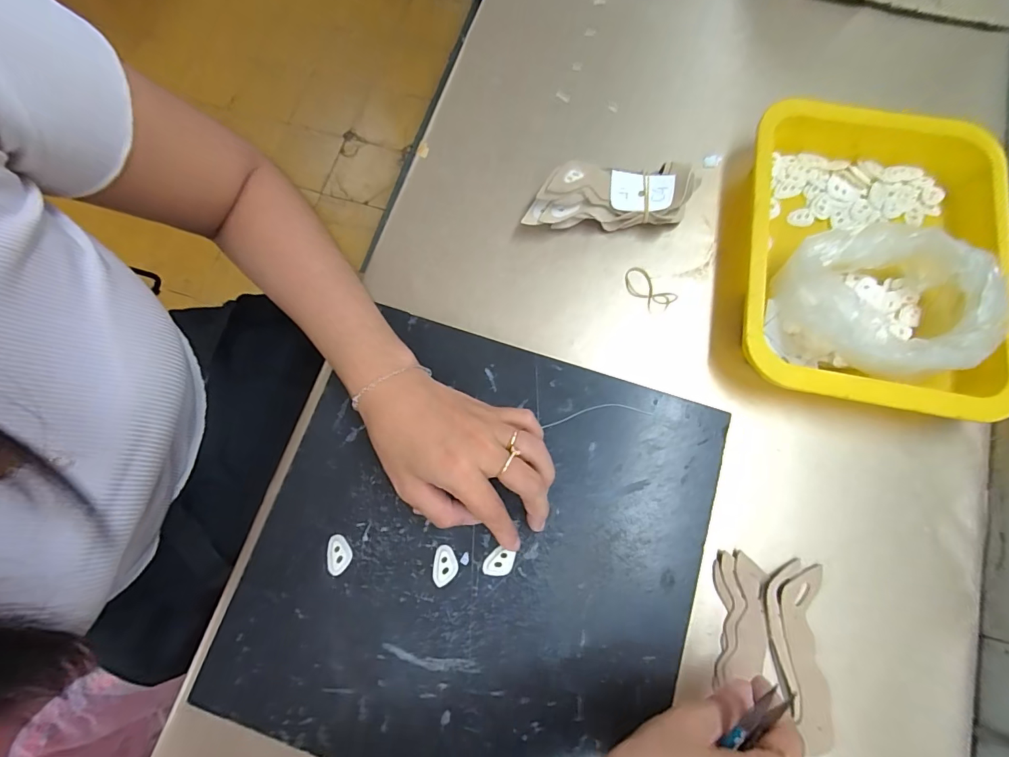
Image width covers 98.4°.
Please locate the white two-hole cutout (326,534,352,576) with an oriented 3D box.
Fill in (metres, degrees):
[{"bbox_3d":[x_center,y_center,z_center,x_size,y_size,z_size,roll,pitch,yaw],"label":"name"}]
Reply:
[{"bbox_3d":[-0.117,0.125,0.308,0.017,0.004,0.026,-6,76,0],"label":"white two-hole cutout"}]

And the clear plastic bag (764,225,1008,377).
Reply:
[{"bbox_3d":[0.290,-0.057,0.339,0.140,0.063,0.115,-6,76,0],"label":"clear plastic bag"}]

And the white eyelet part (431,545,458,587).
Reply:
[{"bbox_3d":[-0.042,0.132,0.304,0.017,0.004,0.026,7,76,3],"label":"white eyelet part"}]

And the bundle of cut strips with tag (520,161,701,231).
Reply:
[{"bbox_3d":[0.091,-0.162,0.379,0.146,0.042,0.056,-1,76,1],"label":"bundle of cut strips with tag"}]

